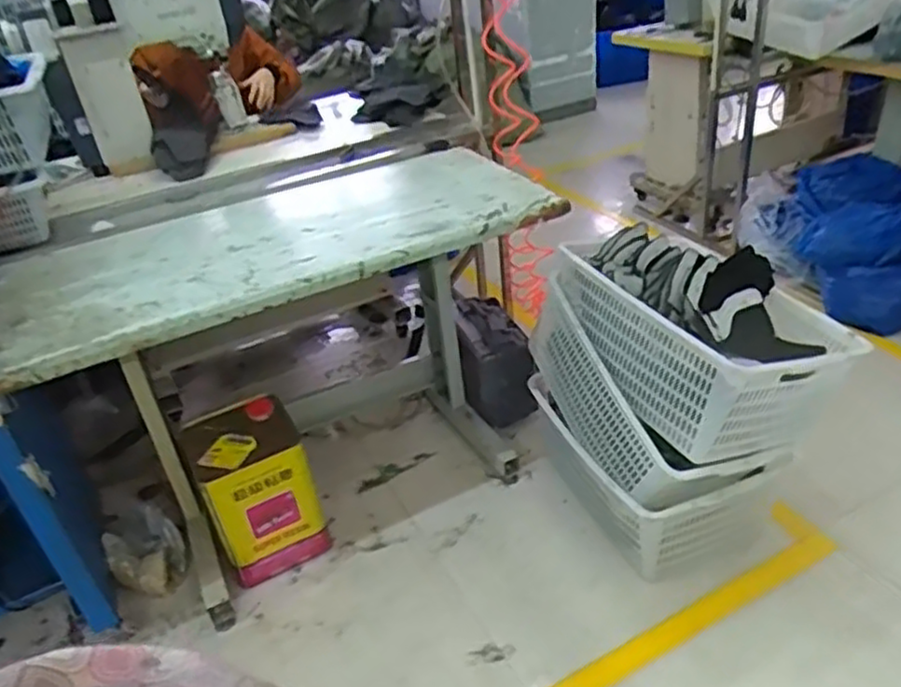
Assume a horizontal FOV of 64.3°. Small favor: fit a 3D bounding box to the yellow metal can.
[{"bbox_3d":[-0.458,0.343,1.697,0.231,0.340,0.283,-23,36,-22],"label":"yellow metal can"}]

